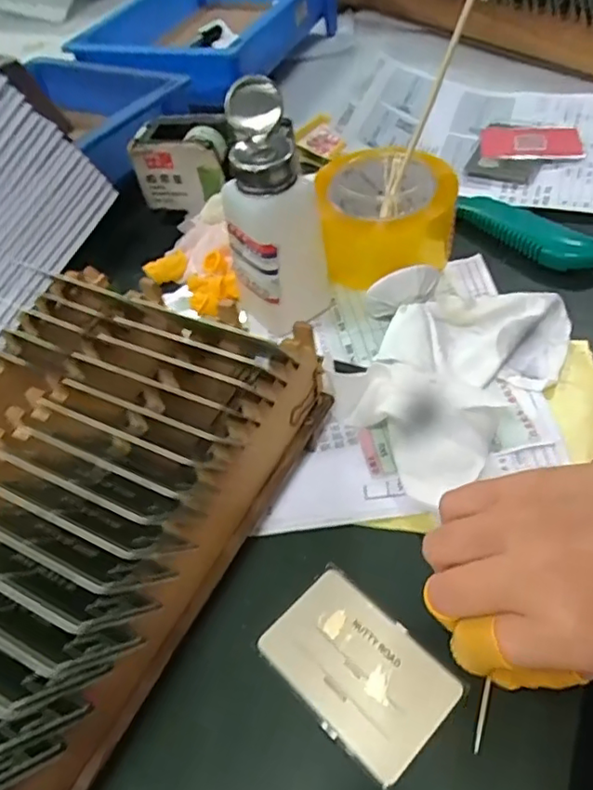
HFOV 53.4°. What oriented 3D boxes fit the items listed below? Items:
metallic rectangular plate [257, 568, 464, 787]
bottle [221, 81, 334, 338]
[{"bbox_3d":[0.028,0.127,0.277,0.055,0.004,0.084,-38,56,-23],"label":"metallic rectangular plate"},{"bbox_3d":[-0.016,-0.115,0.390,0.062,0.145,0.065,-21,51,-12],"label":"bottle"}]

